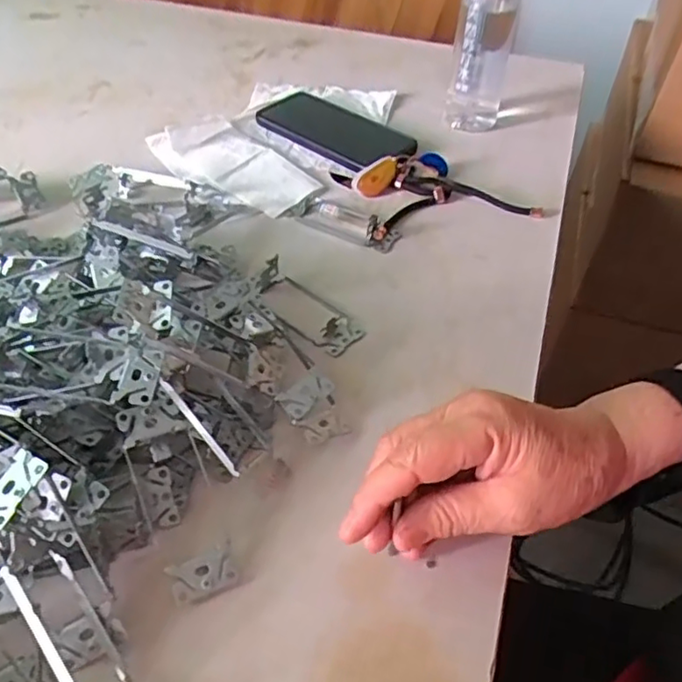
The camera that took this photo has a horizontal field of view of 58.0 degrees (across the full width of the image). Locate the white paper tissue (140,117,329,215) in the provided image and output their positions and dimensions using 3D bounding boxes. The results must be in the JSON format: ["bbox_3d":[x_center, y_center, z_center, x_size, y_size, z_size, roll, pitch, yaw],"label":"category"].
[{"bbox_3d":[-0.103,-0.174,0.586,0.184,0.021,0.085,36,55,28],"label":"white paper tissue"}]

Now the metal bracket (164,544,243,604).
[{"bbox_3d":[-0.070,0.121,0.317,0.033,0.011,0.019,-20,51,-20],"label":"metal bracket"}]

